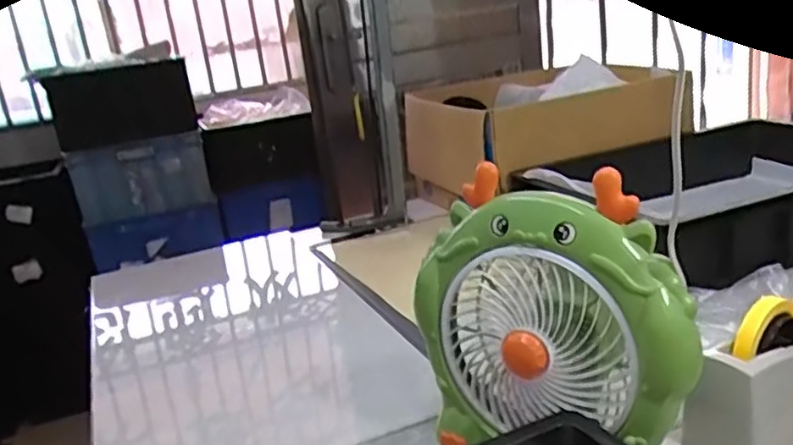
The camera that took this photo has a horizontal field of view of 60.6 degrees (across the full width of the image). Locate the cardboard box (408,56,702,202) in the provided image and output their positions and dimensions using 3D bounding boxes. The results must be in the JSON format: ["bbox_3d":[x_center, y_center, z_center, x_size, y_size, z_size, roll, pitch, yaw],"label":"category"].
[{"bbox_3d":[0.296,-0.201,1.356,0.459,0.184,0.317,-16,19,-26],"label":"cardboard box"}]

